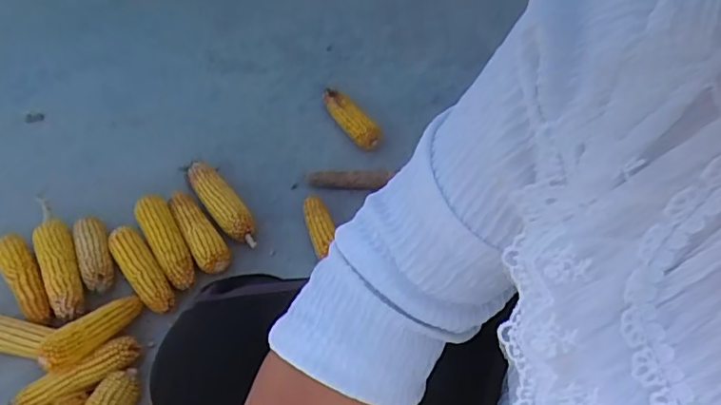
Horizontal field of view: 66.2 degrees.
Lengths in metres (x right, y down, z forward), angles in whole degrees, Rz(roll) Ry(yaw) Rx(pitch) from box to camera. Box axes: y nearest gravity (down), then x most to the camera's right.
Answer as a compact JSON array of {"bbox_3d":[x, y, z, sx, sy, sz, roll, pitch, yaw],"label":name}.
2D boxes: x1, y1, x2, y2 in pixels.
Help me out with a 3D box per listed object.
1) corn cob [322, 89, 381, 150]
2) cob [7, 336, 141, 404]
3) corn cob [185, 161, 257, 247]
[{"bbox_3d":[-0.022,-0.154,0.946,0.053,0.046,0.120,-28,58,-21],"label":"corn cob"},{"bbox_3d":[-0.389,0.241,0.748,0.183,0.040,0.041,-26,58,-20],"label":"cob"},{"bbox_3d":[-0.226,-0.001,0.891,0.050,0.053,0.172,-32,60,-24],"label":"corn cob"}]

